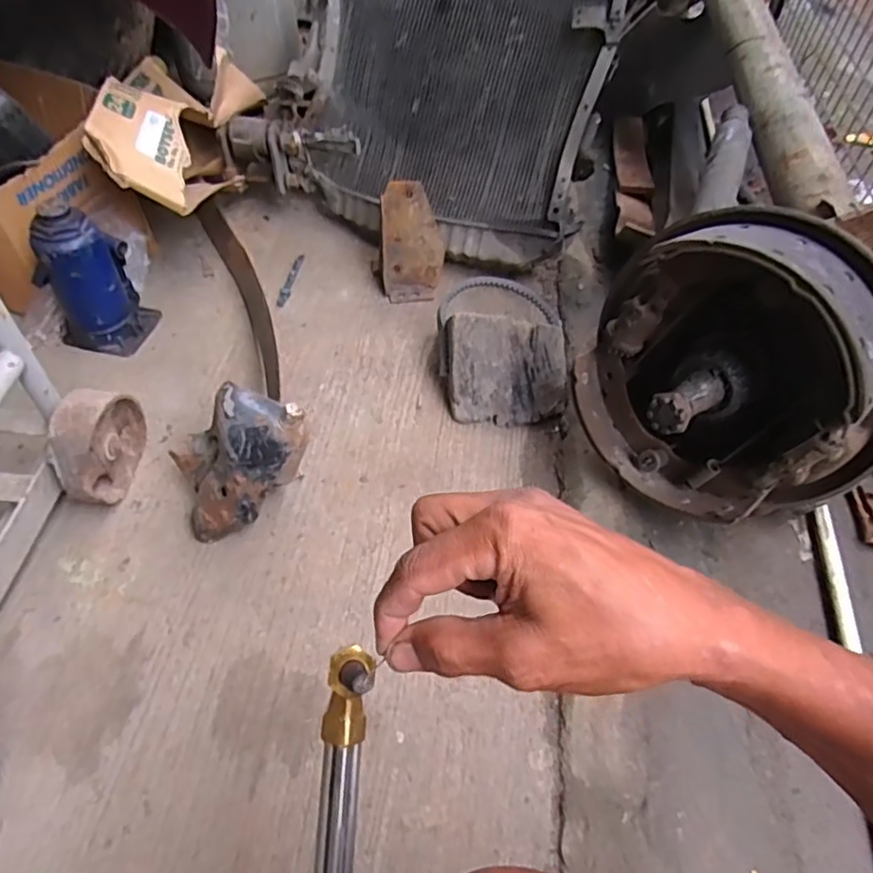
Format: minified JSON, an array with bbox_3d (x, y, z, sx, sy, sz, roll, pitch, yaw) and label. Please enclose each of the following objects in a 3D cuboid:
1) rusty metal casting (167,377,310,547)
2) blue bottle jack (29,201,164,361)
[{"bbox_3d":[-0.241,0.033,0.773,0.166,0.145,0.127,-13,53,-13],"label":"rusty metal casting"},{"bbox_3d":[-0.531,-0.254,0.956,0.119,0.210,0.133,9,51,5],"label":"blue bottle jack"}]

